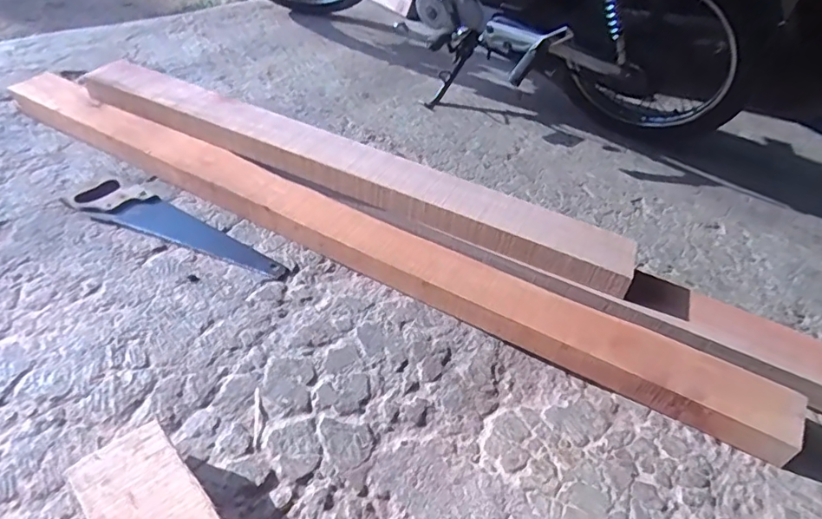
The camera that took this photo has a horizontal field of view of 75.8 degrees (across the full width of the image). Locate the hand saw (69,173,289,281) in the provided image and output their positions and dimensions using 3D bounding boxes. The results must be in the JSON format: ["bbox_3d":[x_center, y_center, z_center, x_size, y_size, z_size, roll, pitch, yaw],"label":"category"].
[{"bbox_3d":[-0.502,-0.068,1.118,0.517,0.033,0.122,22,44,16],"label":"hand saw"}]

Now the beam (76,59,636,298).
[{"bbox_3d":[-0.182,-0.222,1.205,1.354,0.103,0.139,21,44,15],"label":"beam"}]

